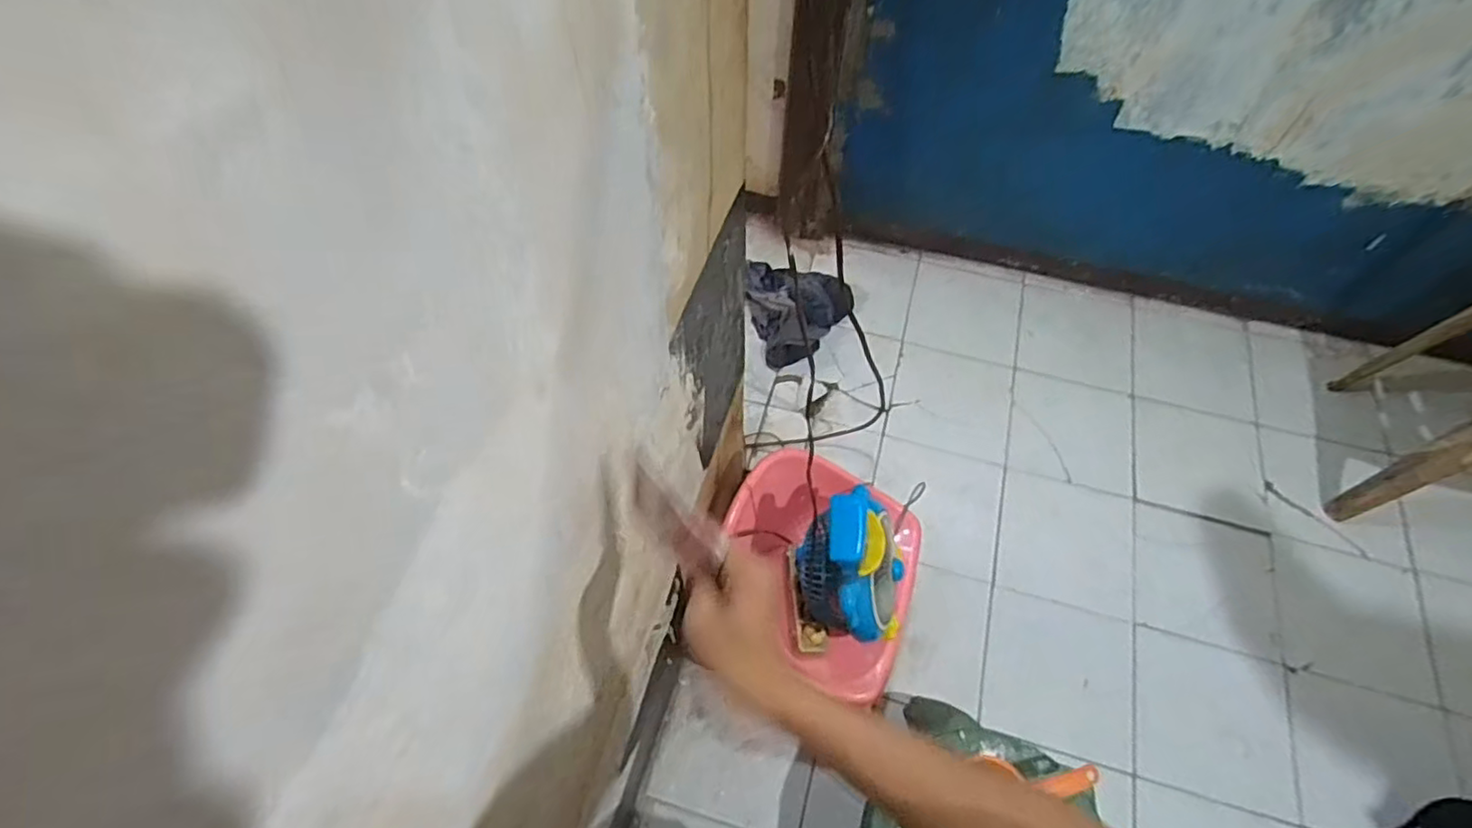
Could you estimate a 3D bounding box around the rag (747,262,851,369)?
[{"bbox_3d":[0.177,-0.301,1.770,0.282,0.061,0.326,-9,61,-5],"label":"rag"}]

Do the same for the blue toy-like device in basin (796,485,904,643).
[{"bbox_3d":[0.189,0.237,1.007,0.167,0.247,0.190,-12,61,-7],"label":"blue toy-like device in basin"}]

